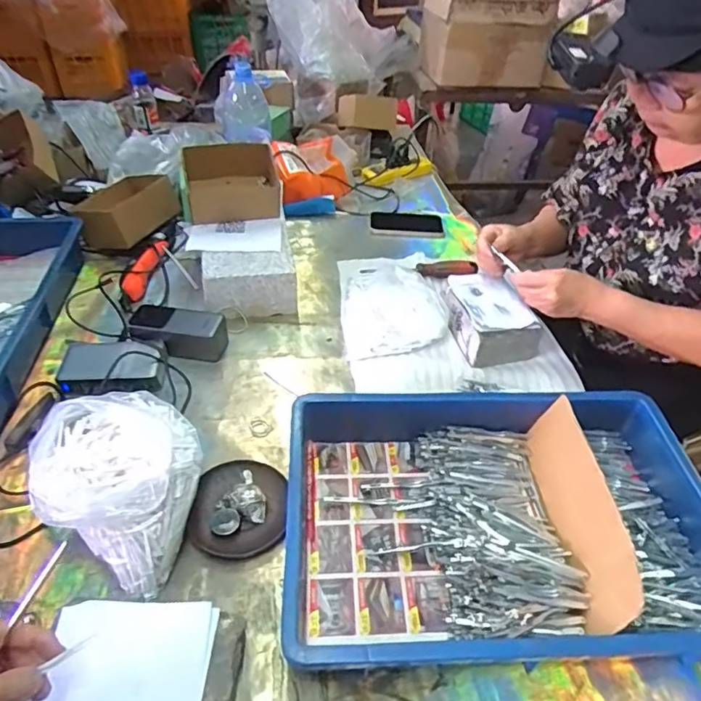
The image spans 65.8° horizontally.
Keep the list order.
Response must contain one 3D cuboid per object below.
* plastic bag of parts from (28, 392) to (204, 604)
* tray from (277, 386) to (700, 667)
[{"bbox_3d":[-0.231,0.130,0.546,0.151,0.138,0.140,17,44,15],"label":"plastic bag of parts"},{"bbox_3d":[0.156,0.166,0.560,0.443,0.067,0.291,1,42,-3],"label":"tray"}]

